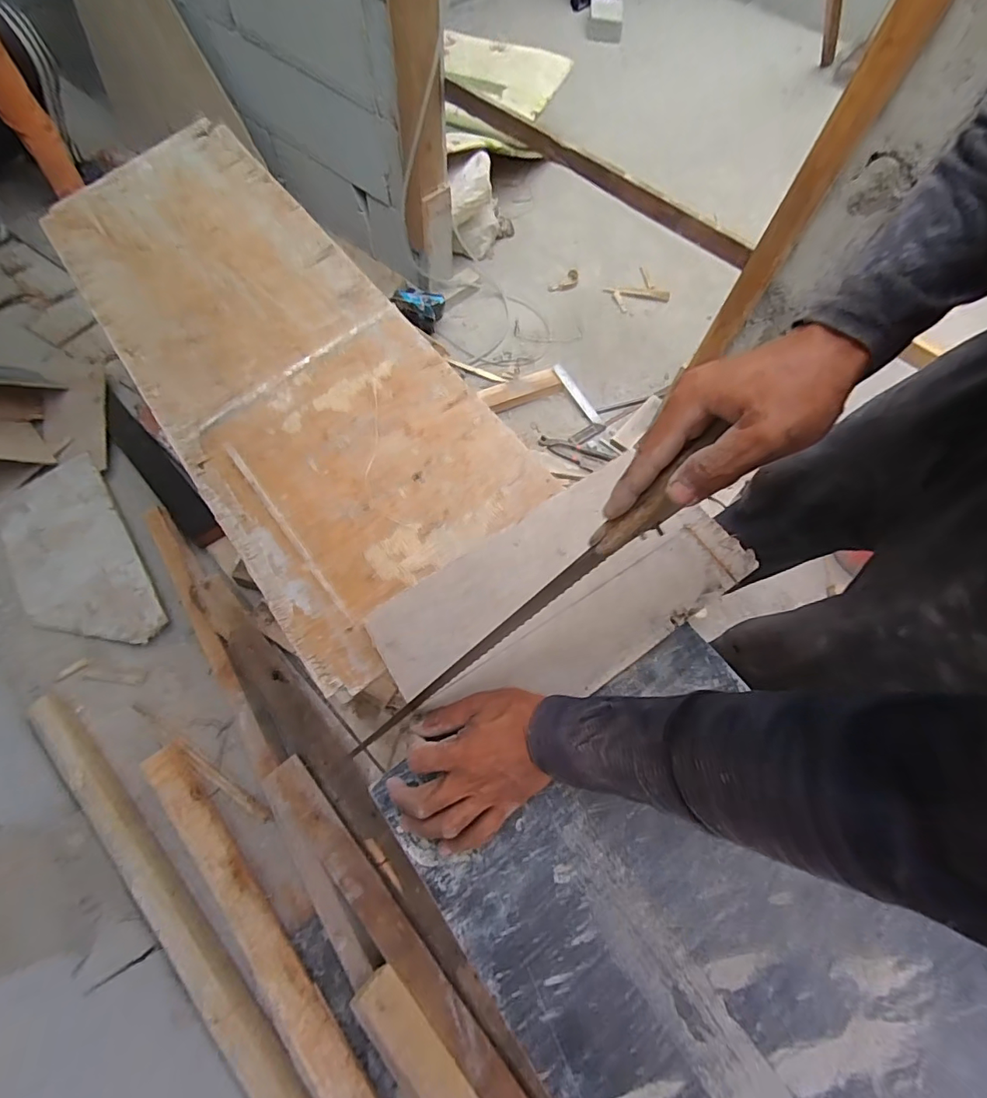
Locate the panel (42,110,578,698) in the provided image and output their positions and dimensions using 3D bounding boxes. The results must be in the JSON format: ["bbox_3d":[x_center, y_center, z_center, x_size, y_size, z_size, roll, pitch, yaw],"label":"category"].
[{"bbox_3d":[-0.291,-0.264,0.639,0.320,0.020,0.838,-34,73,-17],"label":"panel"}]

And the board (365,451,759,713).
[{"bbox_3d":[0.065,0.043,0.501,0.347,0.016,0.178,-33,73,-9],"label":"board"}]

